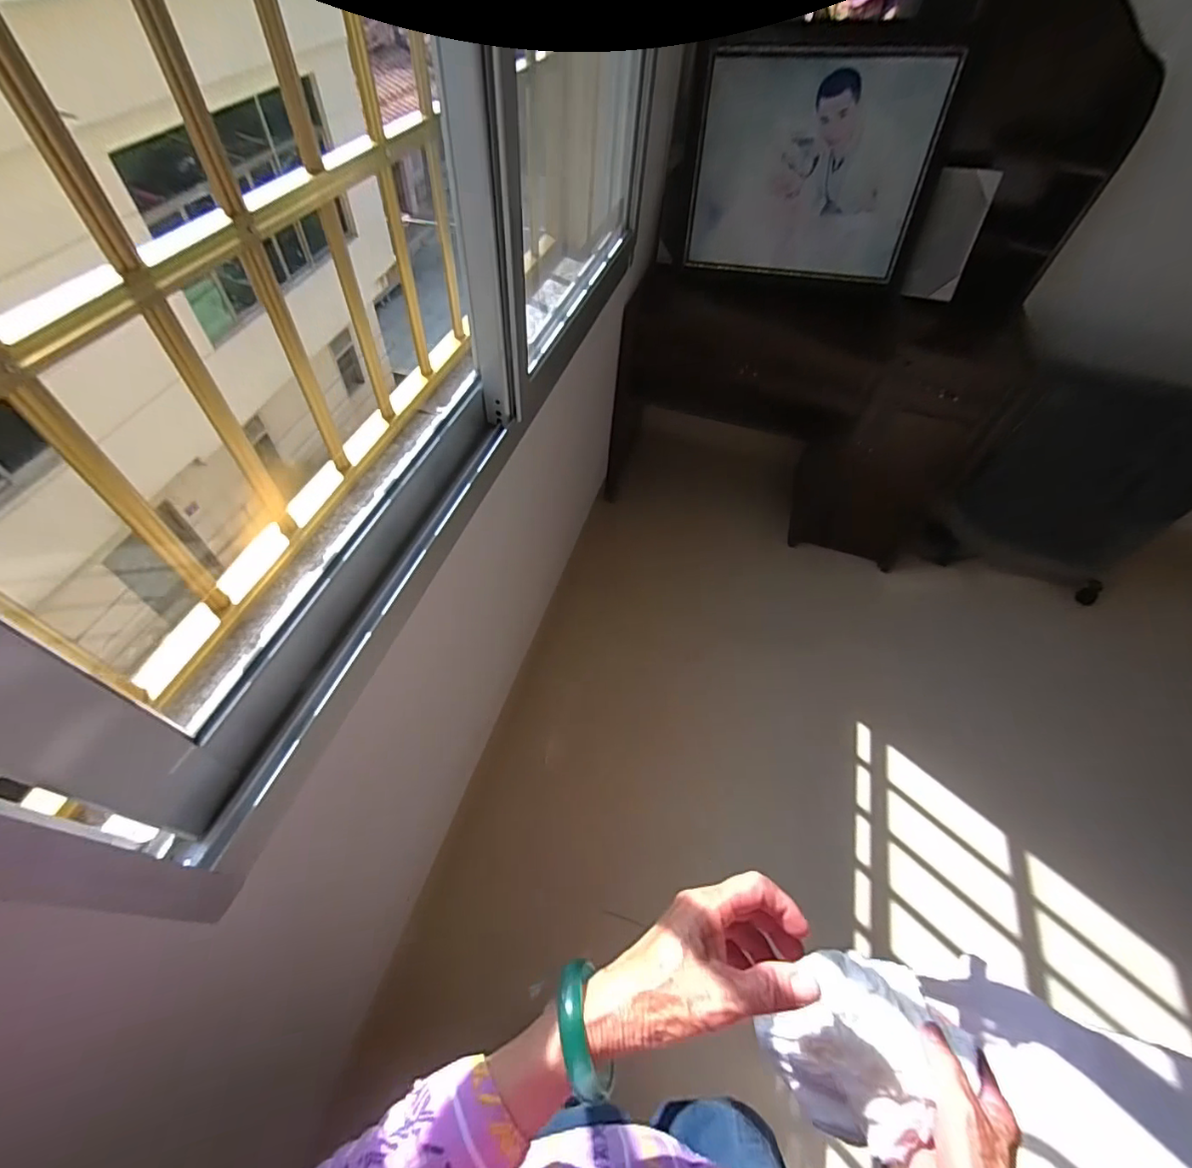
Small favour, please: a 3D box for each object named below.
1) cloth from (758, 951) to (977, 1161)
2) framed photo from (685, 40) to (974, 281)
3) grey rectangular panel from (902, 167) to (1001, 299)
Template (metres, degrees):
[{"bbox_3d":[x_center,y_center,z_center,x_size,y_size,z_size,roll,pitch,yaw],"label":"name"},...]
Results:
[{"bbox_3d":[0.209,0.344,0.407,0.134,0.078,0.095,-31,61,-24],"label":"cloth"},{"bbox_3d":[0.482,-0.944,1.210,0.493,0.403,0.034,14,43,12],"label":"framed photo"},{"bbox_3d":[0.830,-0.815,1.239,0.118,0.252,0.021,13,39,12],"label":"grey rectangular panel"}]

